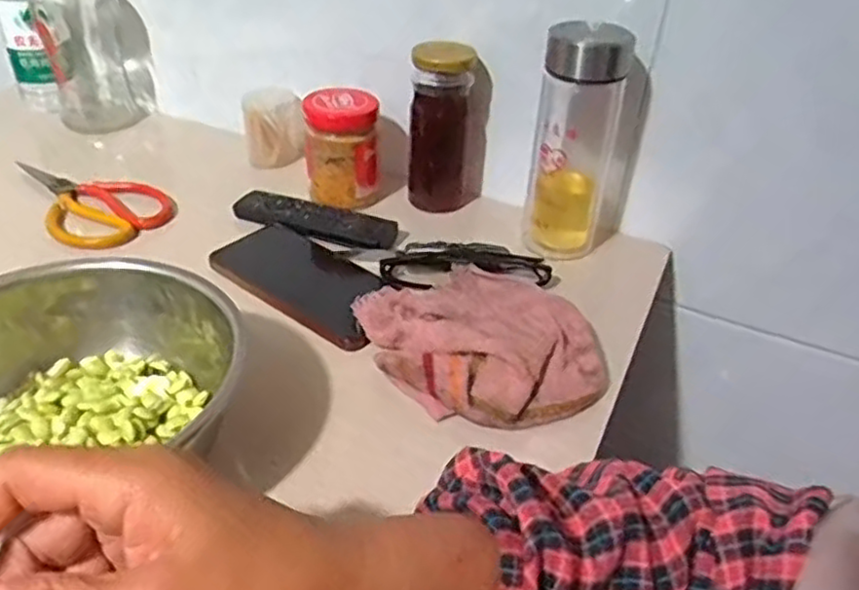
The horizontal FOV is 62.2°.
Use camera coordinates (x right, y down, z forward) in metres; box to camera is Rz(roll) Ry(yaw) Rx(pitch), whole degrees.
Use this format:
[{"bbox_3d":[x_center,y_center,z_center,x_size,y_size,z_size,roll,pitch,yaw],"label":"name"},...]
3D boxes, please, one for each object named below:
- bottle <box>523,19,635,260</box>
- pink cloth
[{"bbox_3d":[0.125,-0.128,0.602,0.066,0.196,0.078,15,37,14],"label":"bottle"},{"bbox_3d":[0.036,0.026,0.501,0.138,0.037,0.156,-15,40,-25],"label":"pink cloth"}]

